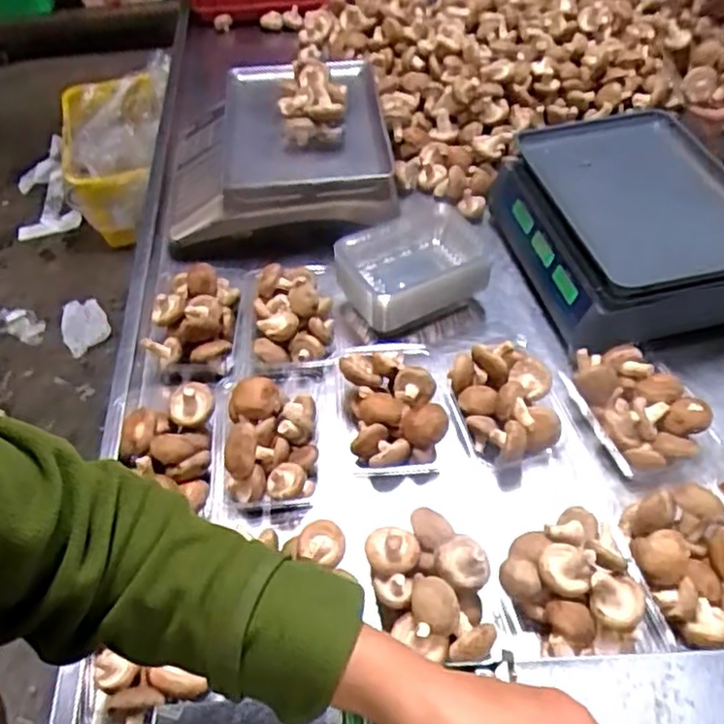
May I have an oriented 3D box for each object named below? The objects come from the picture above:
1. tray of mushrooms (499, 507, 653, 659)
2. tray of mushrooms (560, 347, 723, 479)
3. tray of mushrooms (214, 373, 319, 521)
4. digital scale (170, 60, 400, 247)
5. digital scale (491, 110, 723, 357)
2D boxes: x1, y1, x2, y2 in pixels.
[{"bbox_3d":[0.195,0.209,0.644,0.122,0.065,0.138,-4,50,-1],"label":"tray of mushrooms"},{"bbox_3d":[0.316,0.049,0.771,0.114,0.052,0.164,-13,51,-9],"label":"tray of mushrooms"},{"bbox_3d":[-0.107,0.081,0.759,0.119,0.063,0.193,-5,50,-2],"label":"tray of mushrooms"},{"bbox_3d":[-0.128,-0.339,1.061,0.331,0.108,0.367,-5,50,-2],"label":"digital scale"},{"bbox_3d":[0.392,-0.186,0.914,0.330,0.132,0.337,-9,50,-5],"label":"digital scale"}]

